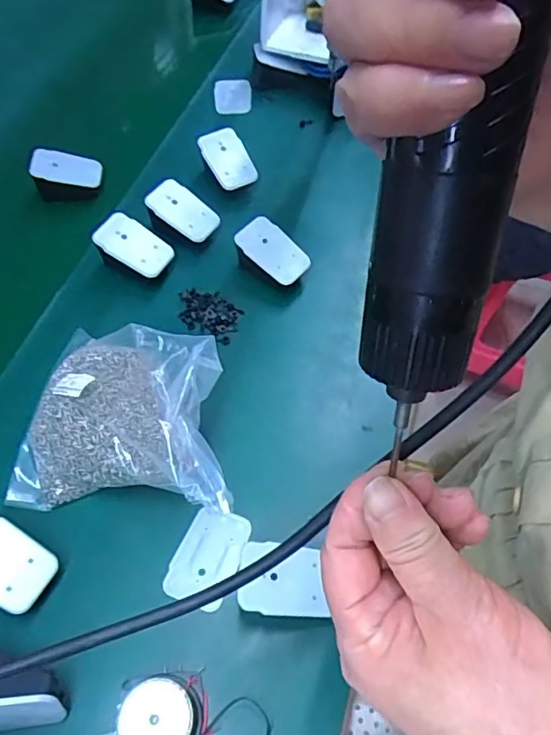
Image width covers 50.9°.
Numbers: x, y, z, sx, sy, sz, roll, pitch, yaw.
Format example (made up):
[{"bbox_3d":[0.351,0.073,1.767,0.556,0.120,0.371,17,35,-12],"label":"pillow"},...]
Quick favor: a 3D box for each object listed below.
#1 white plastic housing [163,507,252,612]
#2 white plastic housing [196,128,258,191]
[{"bbox_3d":[-0.049,0.137,0.421,0.045,0.007,0.067,16,59,8],"label":"white plastic housing"},{"bbox_3d":[-0.049,-0.227,0.629,0.049,0.014,0.066,-28,87,-26],"label":"white plastic housing"}]

